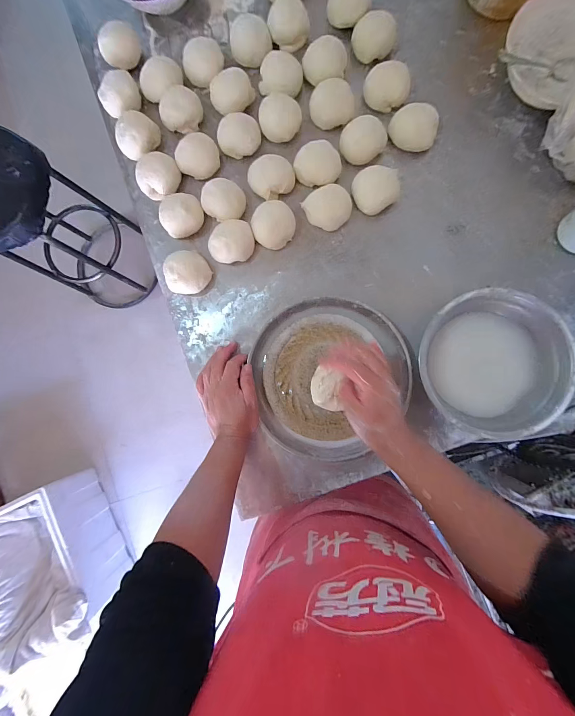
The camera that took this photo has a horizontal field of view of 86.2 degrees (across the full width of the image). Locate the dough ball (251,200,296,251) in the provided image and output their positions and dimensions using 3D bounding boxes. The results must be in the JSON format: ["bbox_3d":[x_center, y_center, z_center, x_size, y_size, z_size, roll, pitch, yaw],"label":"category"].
[{"bbox_3d":[-0.024,-0.208,0.483,0.065,0.035,0.063,0,87,4],"label":"dough ball"}]

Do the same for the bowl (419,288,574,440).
[{"bbox_3d":[0.279,0.009,0.432,0.190,0.062,0.186,0,87,4],"label":"bowl"}]

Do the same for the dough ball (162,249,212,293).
[{"bbox_3d":[-0.156,-0.131,0.482,0.062,0.039,0.067,0,87,4],"label":"dough ball"}]

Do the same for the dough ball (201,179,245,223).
[{"bbox_3d":[-0.100,-0.247,0.482,0.063,0.032,0.057,-23,86,3],"label":"dough ball"}]

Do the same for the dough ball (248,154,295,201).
[{"bbox_3d":[-0.025,-0.286,0.484,0.068,0.033,0.056,-33,85,2],"label":"dough ball"}]

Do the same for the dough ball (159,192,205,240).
[{"bbox_3d":[-0.166,-0.225,0.480,0.065,0.046,0.056,-28,85,3],"label":"dough ball"}]

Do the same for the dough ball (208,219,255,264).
[{"bbox_3d":[-0.089,-0.179,0.481,0.071,0.037,0.059,-11,86,4],"label":"dough ball"}]

